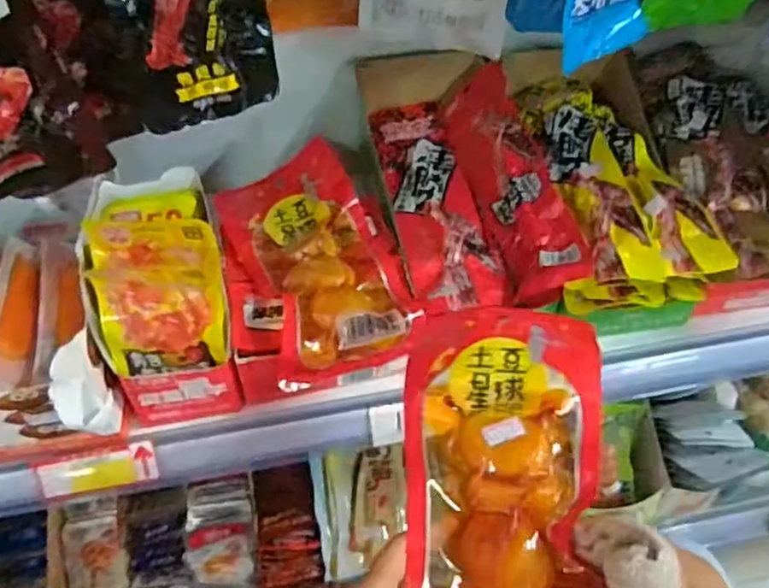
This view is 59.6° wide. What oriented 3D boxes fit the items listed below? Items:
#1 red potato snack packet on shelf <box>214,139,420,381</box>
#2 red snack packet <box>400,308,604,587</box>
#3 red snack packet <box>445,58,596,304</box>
[{"bbox_3d":[-0.060,-0.033,0.544,0.112,0.045,0.204,-18,53,-14],"label":"red potato snack packet on shelf"},{"bbox_3d":[0.063,0.098,0.362,0.105,0.029,0.221,5,54,4],"label":"red snack packet"},{"bbox_3d":[0.109,-0.097,0.582,0.071,0.037,0.244,-33,54,28],"label":"red snack packet"}]

